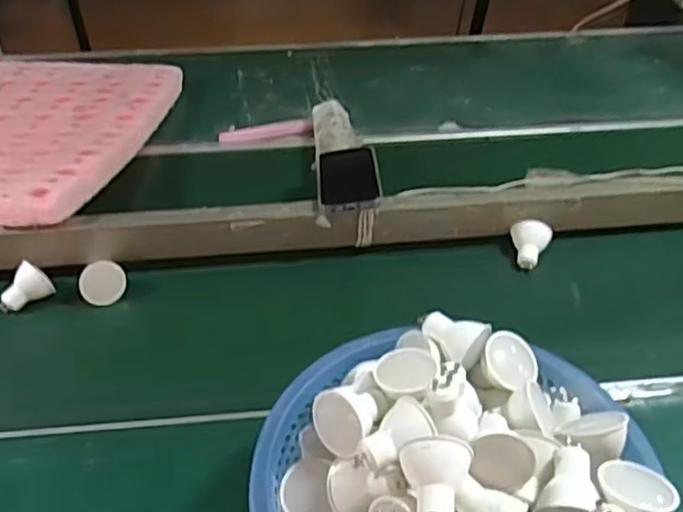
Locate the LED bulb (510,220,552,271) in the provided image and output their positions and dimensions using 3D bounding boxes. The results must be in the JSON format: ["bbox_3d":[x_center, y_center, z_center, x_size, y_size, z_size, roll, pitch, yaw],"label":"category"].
[{"bbox_3d":[0.221,-0.014,0.803,0.045,0.042,0.048,13,39,17],"label":"LED bulb"}]

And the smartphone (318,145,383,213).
[{"bbox_3d":[0.009,-0.098,0.821,0.071,0.014,0.140,-2,38,-2],"label":"smartphone"}]

